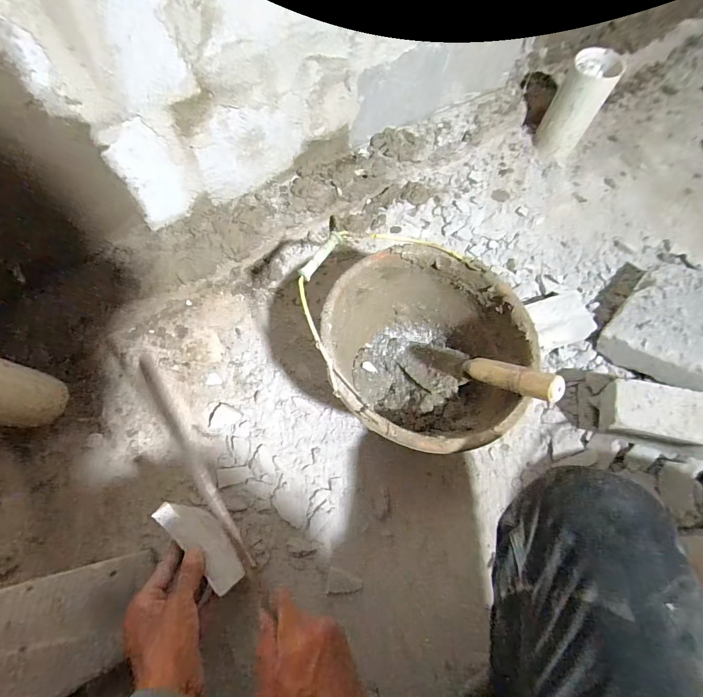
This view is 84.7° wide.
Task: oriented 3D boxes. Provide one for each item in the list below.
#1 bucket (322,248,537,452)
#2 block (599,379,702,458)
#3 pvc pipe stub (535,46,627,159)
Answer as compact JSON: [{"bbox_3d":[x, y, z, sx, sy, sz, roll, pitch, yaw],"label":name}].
[{"bbox_3d":[0.094,0.023,0.572,0.253,0.201,0.262,1,69,-3],"label":"bucket"},{"bbox_3d":[0.469,0.105,0.538,0.207,0.076,0.077,12,68,19],"label":"block"},{"bbox_3d":[0.454,-0.489,0.793,0.092,0.183,0.089,32,71,9],"label":"pvc pipe stub"}]

